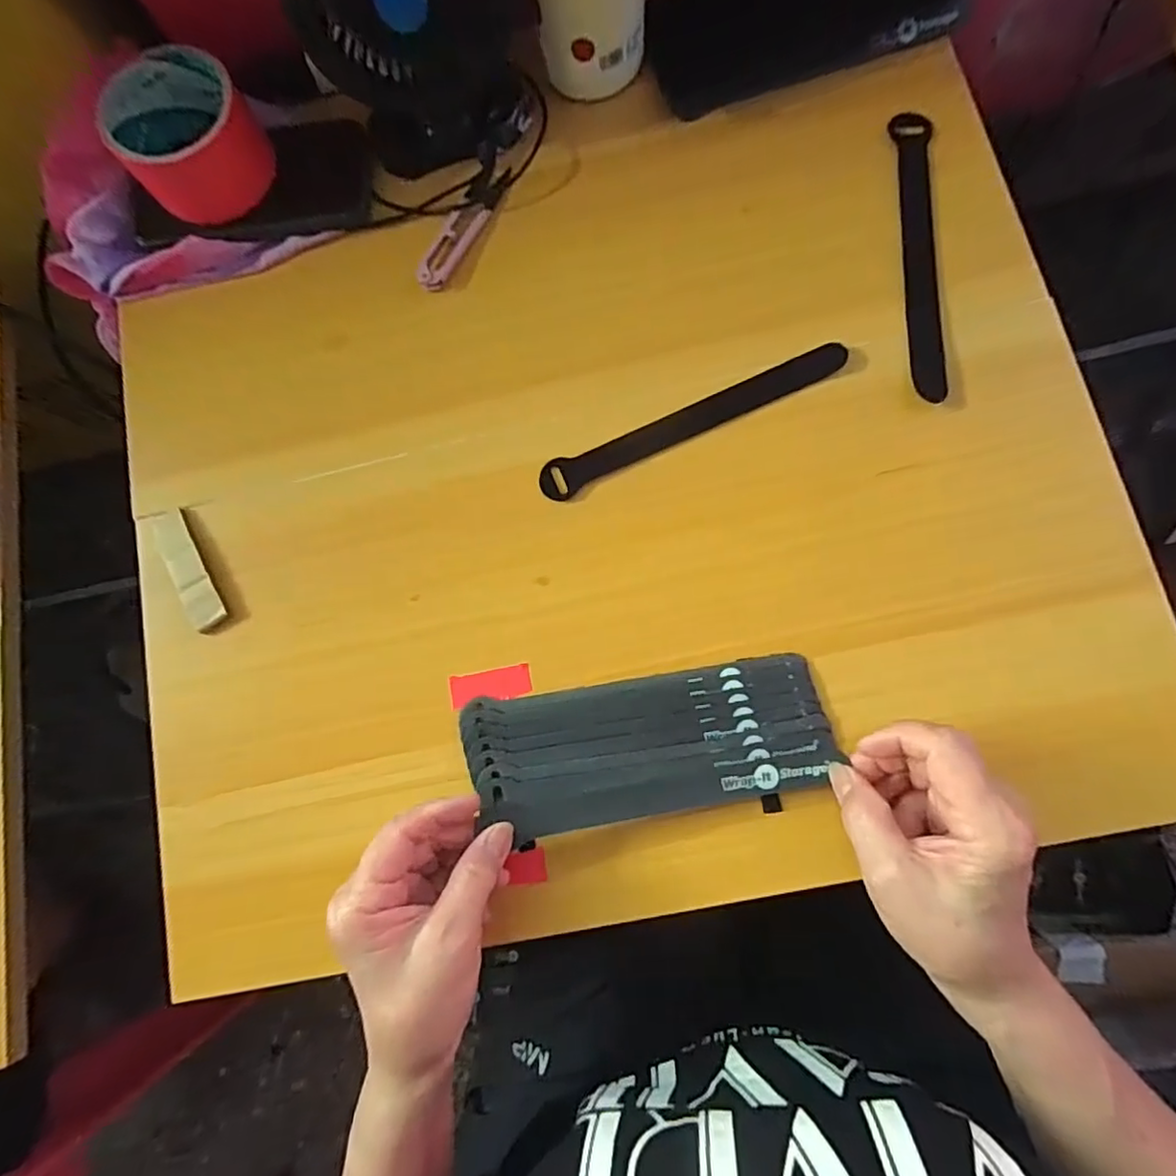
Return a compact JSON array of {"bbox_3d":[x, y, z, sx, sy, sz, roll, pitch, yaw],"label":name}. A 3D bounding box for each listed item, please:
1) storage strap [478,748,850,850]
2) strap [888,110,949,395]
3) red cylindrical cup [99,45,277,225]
[{"bbox_3d":[0.036,0.111,0.332,0.189,0.008,0.030,-10,84,5],"label":"storage strap"},{"bbox_3d":[0.201,-0.202,0.368,0.024,0.006,0.187,1,81,3],"label":"strap"},{"bbox_3d":[-0.265,-0.304,0.399,0.083,0.048,0.085,-1,81,6],"label":"red cylindrical cup"}]

